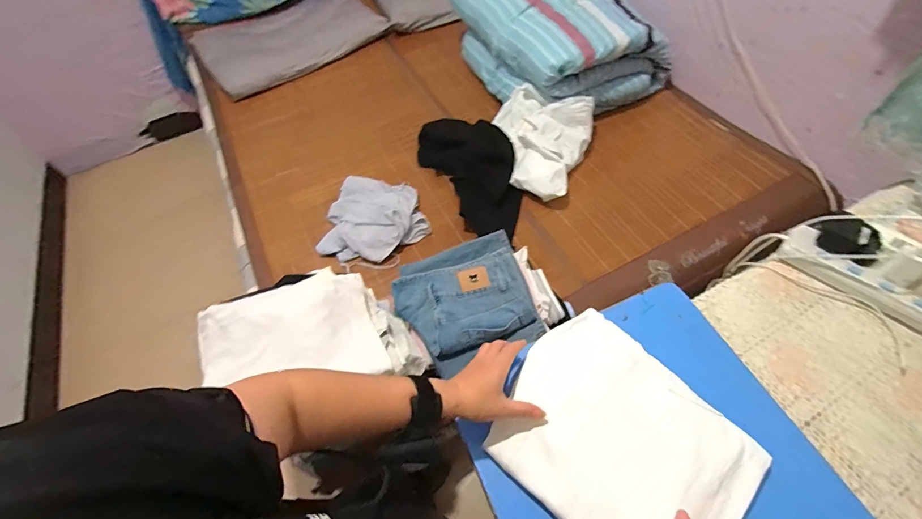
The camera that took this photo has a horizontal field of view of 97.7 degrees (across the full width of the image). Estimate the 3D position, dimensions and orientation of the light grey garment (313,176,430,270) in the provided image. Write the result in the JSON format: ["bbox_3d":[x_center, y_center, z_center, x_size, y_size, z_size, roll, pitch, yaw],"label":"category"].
[{"bbox_3d":[-0.239,-0.125,1.145,0.285,0.075,0.295,-2,57,3],"label":"light grey garment"}]

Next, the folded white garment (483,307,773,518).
[{"bbox_3d":[0.191,0.221,0.496,0.232,0.026,0.280,-40,63,-19],"label":"folded white garment"}]

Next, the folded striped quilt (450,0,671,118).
[{"bbox_3d":[0.314,-0.764,1.369,0.486,0.289,0.619,-26,59,-12],"label":"folded striped quilt"}]

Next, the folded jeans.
[{"bbox_3d":[0.010,0.083,0.831,0.264,0.065,0.237,-19,58,-8],"label":"folded jeans"}]

